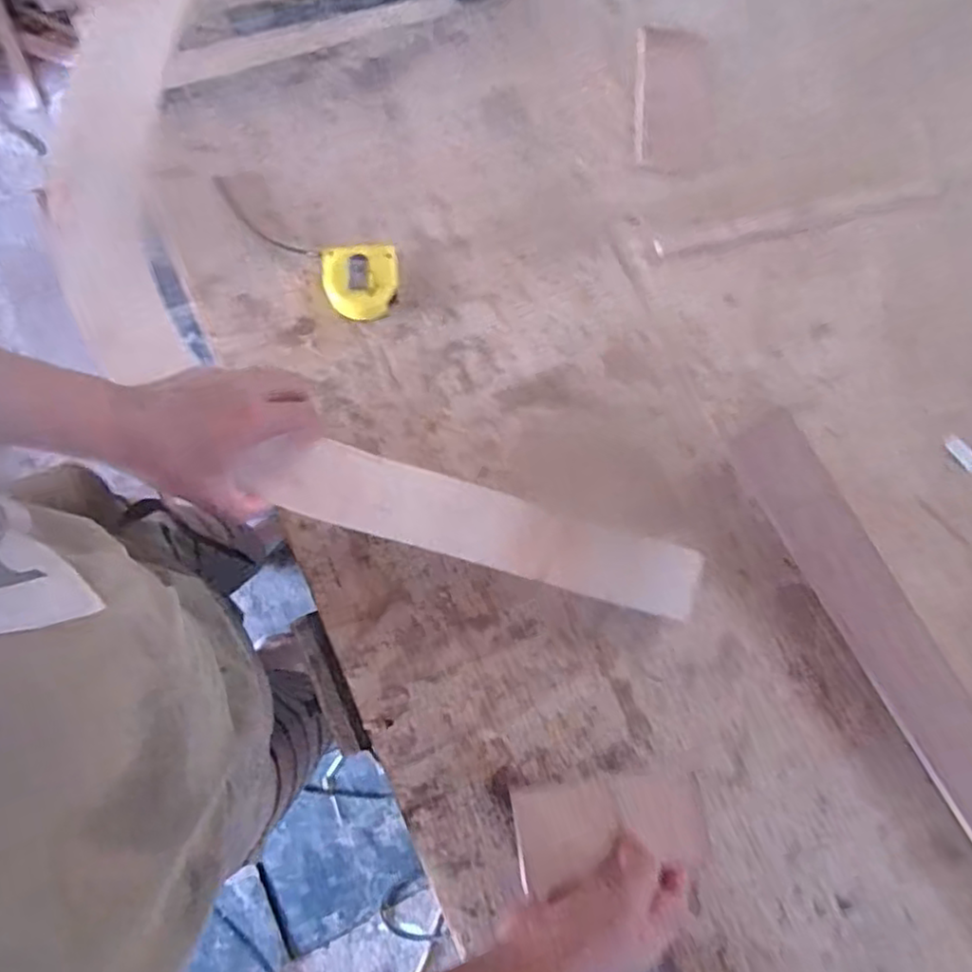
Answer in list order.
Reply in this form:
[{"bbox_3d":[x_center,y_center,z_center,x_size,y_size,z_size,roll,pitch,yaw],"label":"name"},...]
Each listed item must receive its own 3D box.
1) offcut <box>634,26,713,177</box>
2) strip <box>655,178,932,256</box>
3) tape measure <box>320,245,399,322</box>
[{"bbox_3d":[0.191,-0.393,0.689,0.077,0.007,0.155,3,79,0],"label":"offcut"},{"bbox_3d":[0.314,-0.272,0.681,0.297,0.004,0.021,-14,80,-3],"label":"strip"},{"bbox_3d":[-0.116,-0.191,0.630,0.068,0.029,0.061,-7,79,-2],"label":"tape measure"}]

